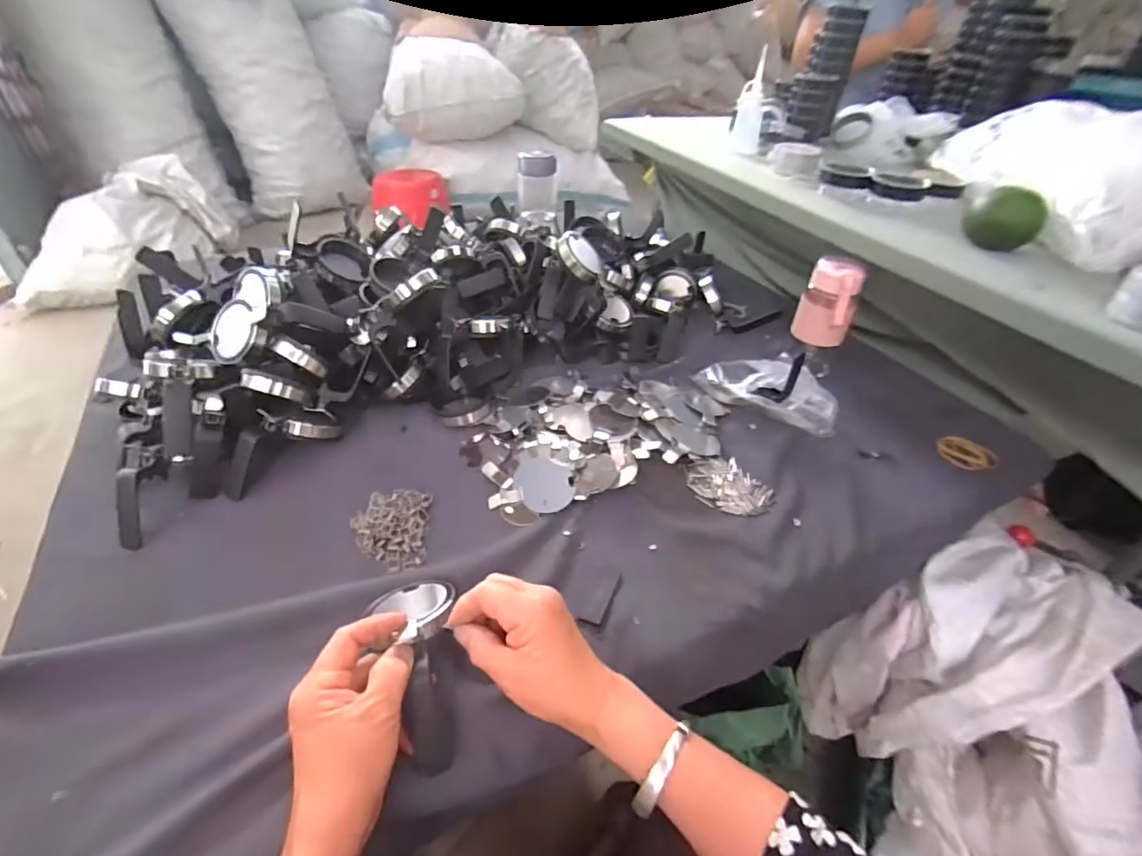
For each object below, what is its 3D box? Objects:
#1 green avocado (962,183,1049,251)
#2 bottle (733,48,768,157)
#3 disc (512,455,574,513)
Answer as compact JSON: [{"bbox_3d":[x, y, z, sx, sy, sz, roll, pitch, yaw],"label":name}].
[{"bbox_3d":[0.475,-0.228,0.575,0.071,0.055,0.053,27,46,26],"label":"green avocado"},{"bbox_3d":[0.305,-0.545,0.878,0.049,0.141,0.045,12,41,11],"label":"bottle"},{"bbox_3d":[-0.028,0.054,0.528,0.060,0.009,0.072,-5,47,4],"label":"disc"}]

